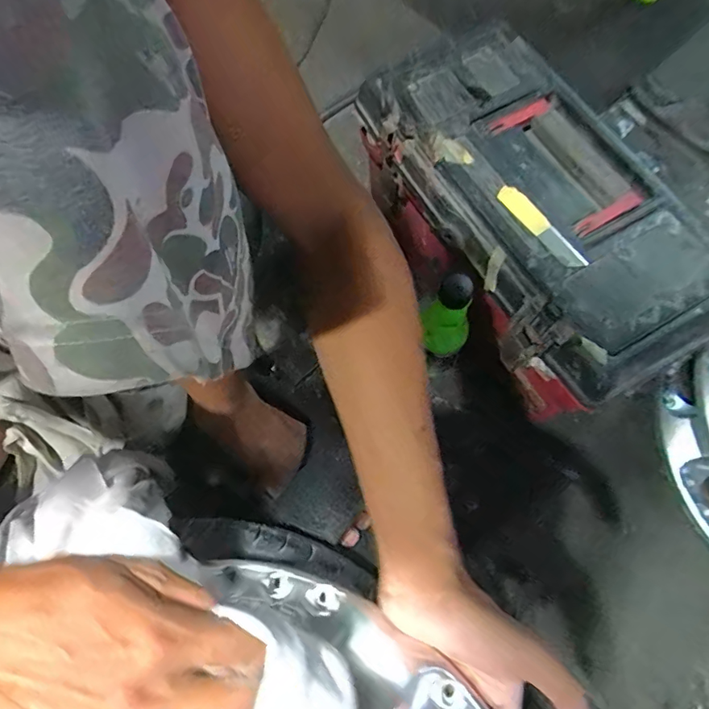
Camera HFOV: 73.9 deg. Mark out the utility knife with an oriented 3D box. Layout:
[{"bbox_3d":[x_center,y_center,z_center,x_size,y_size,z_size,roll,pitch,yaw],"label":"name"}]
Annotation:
[{"bbox_3d":[0.171,-0.116,0.430,0.021,0.009,0.102,-34,70,-10],"label":"utility knife"}]

